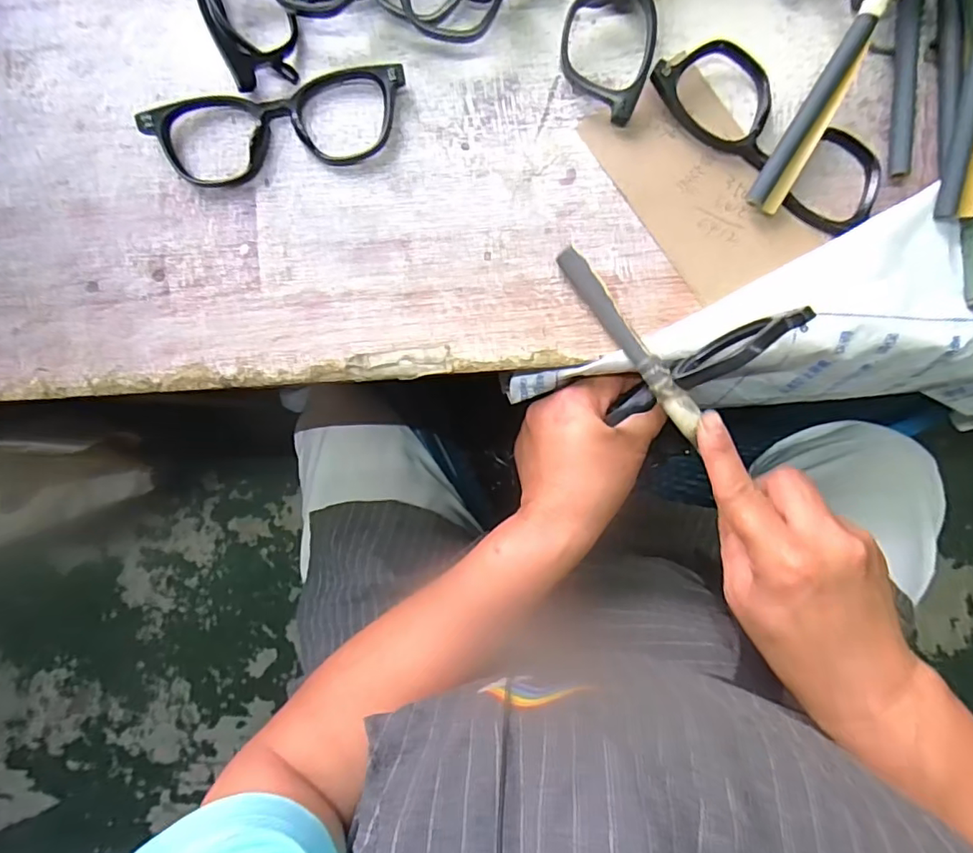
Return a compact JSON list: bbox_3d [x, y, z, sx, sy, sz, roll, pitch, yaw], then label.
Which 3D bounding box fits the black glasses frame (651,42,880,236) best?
[{"bbox_3d":[0.150,-0.156,0.288,0.132,0.020,0.051,35,90,2],"label":"black glasses frame"}]

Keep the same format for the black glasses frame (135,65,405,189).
[{"bbox_3d":[-0.112,-0.164,0.298,0.139,0.013,0.050,-10,88,2],"label":"black glasses frame"}]

